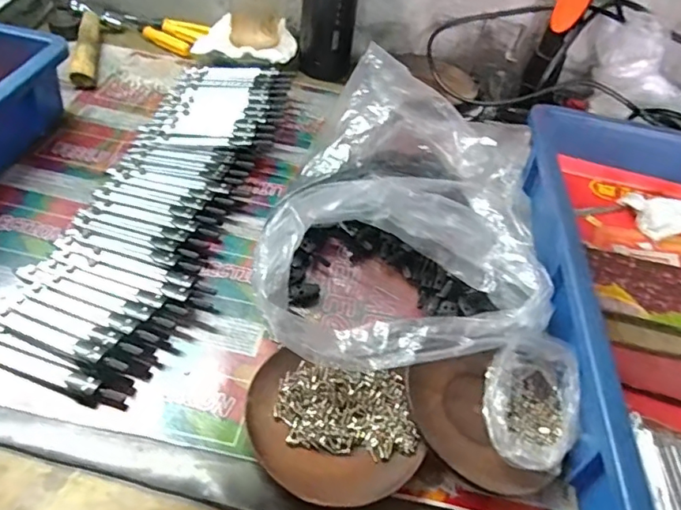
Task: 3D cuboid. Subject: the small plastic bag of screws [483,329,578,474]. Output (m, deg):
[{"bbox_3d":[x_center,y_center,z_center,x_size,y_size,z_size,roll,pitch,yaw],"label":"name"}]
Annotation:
[{"bbox_3d":[0.124,0.094,0.350,0.057,0.036,0.091,14,45,4],"label":"small plastic bag of screws"}]

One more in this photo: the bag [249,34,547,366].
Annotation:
[{"bbox_3d":[0.059,-0.047,0.450,0.209,0.073,0.313,12,45,3],"label":"bag"}]

